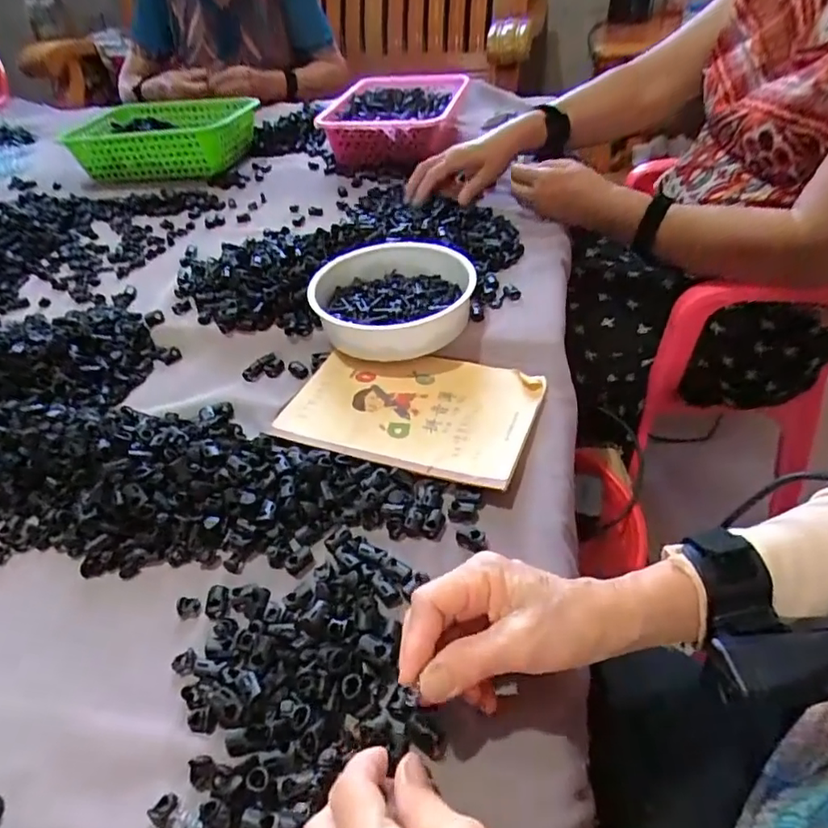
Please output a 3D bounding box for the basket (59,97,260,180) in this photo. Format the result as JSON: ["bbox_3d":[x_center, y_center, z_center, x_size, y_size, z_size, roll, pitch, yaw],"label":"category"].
[{"bbox_3d":[-0.416,-0.480,0.990,0.276,0.085,0.218,4,43,10],"label":"basket"}]

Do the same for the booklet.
[{"bbox_3d":[-0.002,-0.008,0.497,0.207,0.008,0.141,12,45,18],"label":"booklet"}]

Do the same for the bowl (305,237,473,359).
[{"bbox_3d":[-0.024,-0.113,0.573,0.154,0.055,0.154,-3,43,3],"label":"bowl"}]

